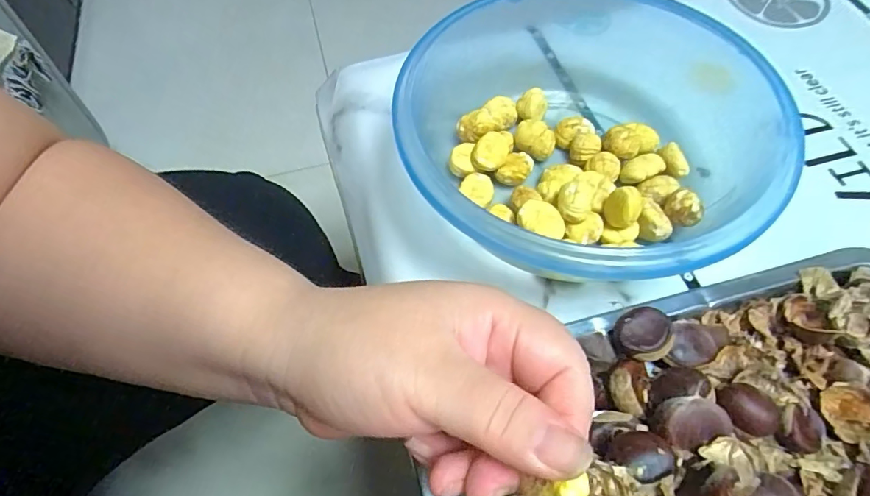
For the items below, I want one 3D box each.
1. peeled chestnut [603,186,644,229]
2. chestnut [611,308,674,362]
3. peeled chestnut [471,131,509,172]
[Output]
[{"bbox_3d":[0.114,-0.025,0.297,0.020,0.019,0.019,-1,60,1],"label":"peeled chestnut"},{"bbox_3d":[0.108,0.045,0.256,0.025,0.016,0.026,8,60,6],"label":"chestnut"},{"bbox_3d":[0.038,-0.064,0.330,0.022,0.014,0.027,15,61,10],"label":"peeled chestnut"}]

